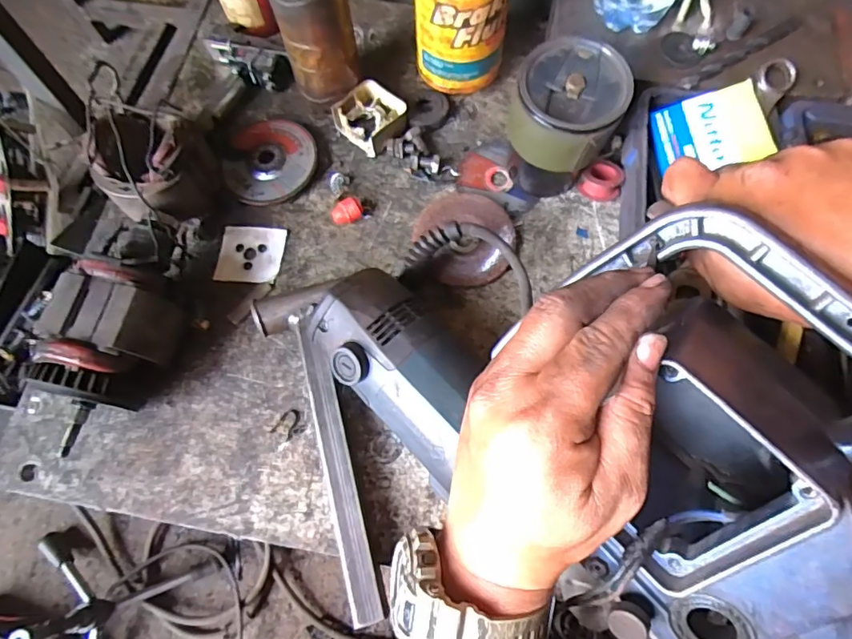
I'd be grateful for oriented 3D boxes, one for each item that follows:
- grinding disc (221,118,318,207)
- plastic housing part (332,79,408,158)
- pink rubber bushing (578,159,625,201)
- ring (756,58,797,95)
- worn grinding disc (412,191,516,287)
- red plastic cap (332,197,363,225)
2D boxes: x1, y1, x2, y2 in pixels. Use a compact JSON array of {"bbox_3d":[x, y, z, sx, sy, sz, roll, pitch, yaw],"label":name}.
[{"bbox_3d":[-0.154,-0.154,0.503,0.092,0.015,0.093,0,70,1],"label":"grinding disc"},{"bbox_3d":[-0.051,-0.198,0.504,0.058,0.025,0.060,41,75,14],"label":"plastic housing part"},{"bbox_3d":[0.167,-0.129,0.485,0.035,0.027,0.034,0,70,1],"label":"pink rubber bushing"},{"bbox_3d":[0.291,-0.201,0.427,0.034,0.006,0.028,-20,95,3],"label":"ring"},{"bbox_3d":[0.035,-0.077,0.470,0.086,0.016,0.095,-17,70,-6],"label":"worn grinding disc"},{"bbox_3d":[-0.073,-0.099,0.478,0.029,0.021,0.020,-15,70,-5],"label":"red plastic cap"}]

